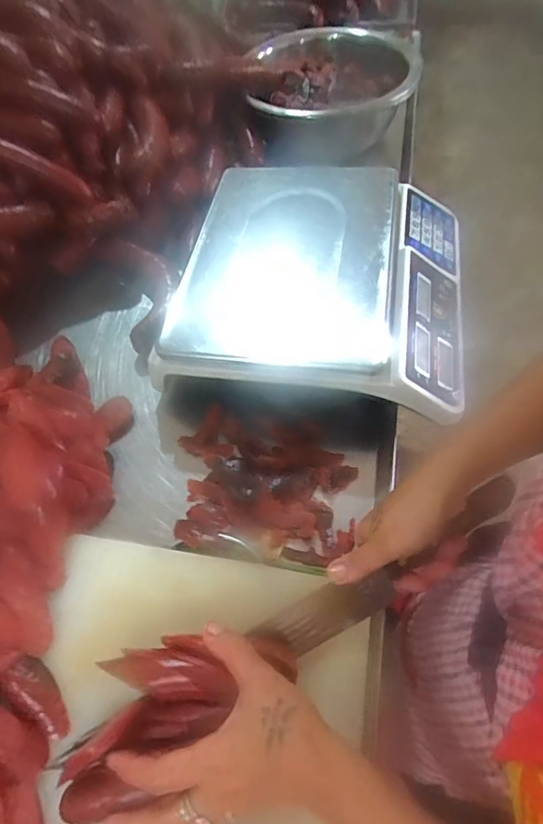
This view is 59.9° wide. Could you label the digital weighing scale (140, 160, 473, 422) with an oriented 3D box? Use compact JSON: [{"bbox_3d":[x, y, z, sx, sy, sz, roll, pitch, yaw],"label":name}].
[{"bbox_3d":[0.067,-0.158,0.564,0.315,0.112,0.352,7,59,9],"label":"digital weighing scale"}]

